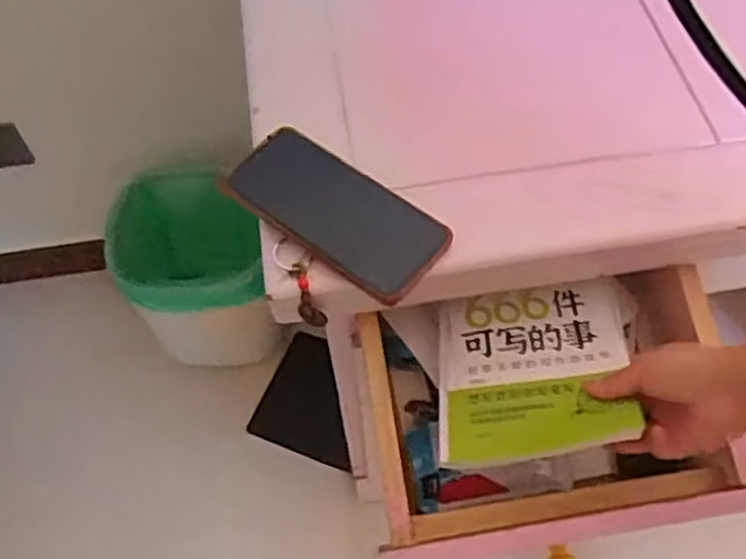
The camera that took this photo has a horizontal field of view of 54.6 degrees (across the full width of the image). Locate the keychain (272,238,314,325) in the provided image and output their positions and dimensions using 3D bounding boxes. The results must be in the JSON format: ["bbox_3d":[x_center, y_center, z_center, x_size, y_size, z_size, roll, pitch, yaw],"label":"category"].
[{"bbox_3d":[-0.052,0.002,0.516,0.026,0.063,0.026,-17,16,-9],"label":"keychain"}]

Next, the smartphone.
[{"bbox_3d":[-0.029,-0.053,0.526,0.166,0.013,0.077,32,64,20],"label":"smartphone"}]

